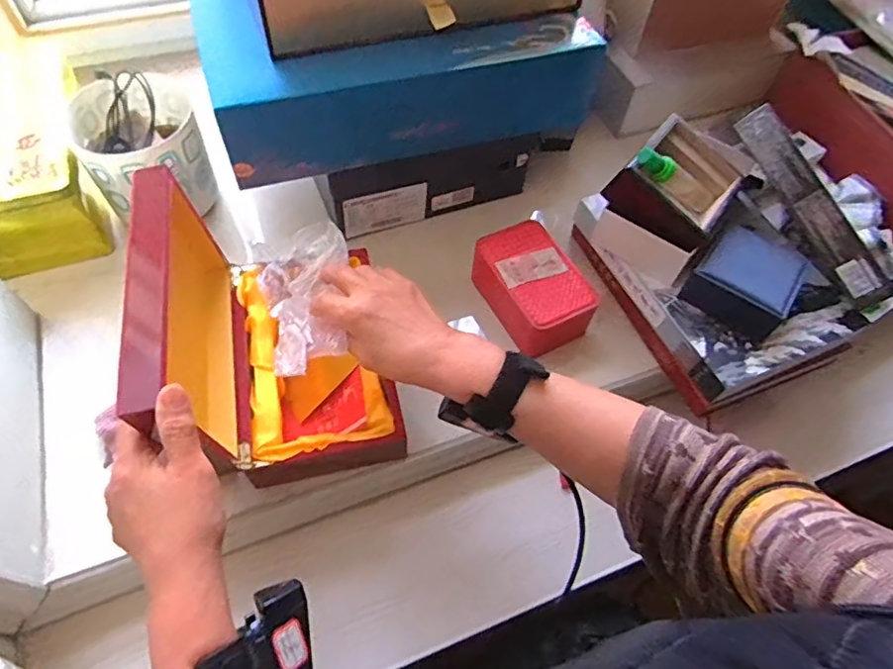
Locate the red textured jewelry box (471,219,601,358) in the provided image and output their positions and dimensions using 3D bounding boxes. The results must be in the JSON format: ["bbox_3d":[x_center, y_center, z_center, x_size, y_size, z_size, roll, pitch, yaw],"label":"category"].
[{"bbox_3d":[0.093,-0.050,0.599,0.085,0.057,0.137,-25,63,-17],"label":"red textured jewelry box"}]

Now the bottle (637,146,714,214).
[{"bbox_3d":[0.227,-0.152,0.551,0.110,0.022,0.018,17,49,-38],"label":"bottle"}]

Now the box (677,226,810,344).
[{"bbox_3d":[0.291,-0.054,0.545,0.088,0.053,0.083,33,62,16],"label":"box"}]

